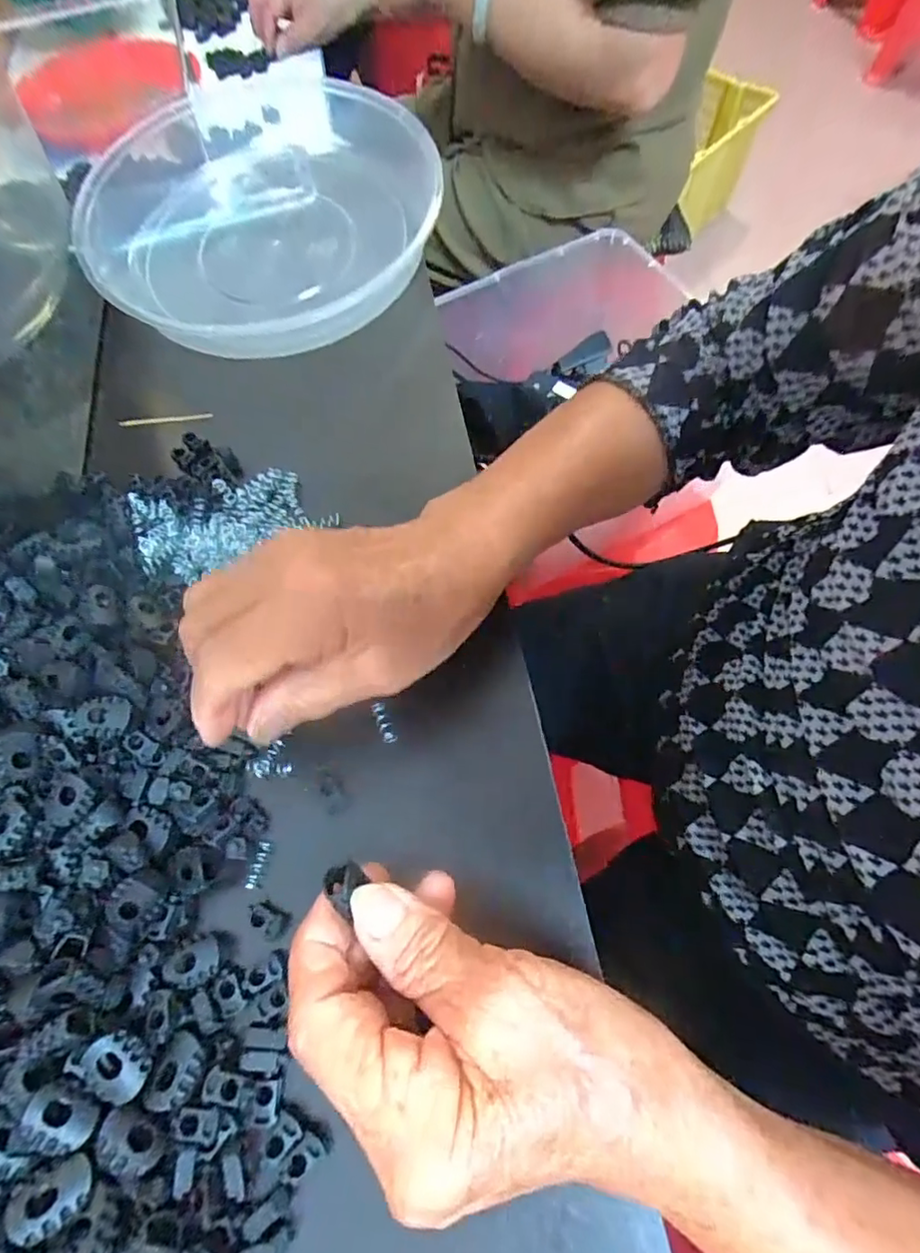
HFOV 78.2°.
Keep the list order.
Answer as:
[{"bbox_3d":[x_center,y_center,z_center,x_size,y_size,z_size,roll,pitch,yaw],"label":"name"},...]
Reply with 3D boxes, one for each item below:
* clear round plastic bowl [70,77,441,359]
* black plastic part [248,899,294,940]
[{"bbox_3d":[-0.129,-0.277,0.381,0.218,0.055,0.201,-1,65,2],"label":"clear round plastic bowl"},{"bbox_3d":[-0.076,0.115,0.223,0.015,0.011,0.009,32,70,16],"label":"black plastic part"}]

